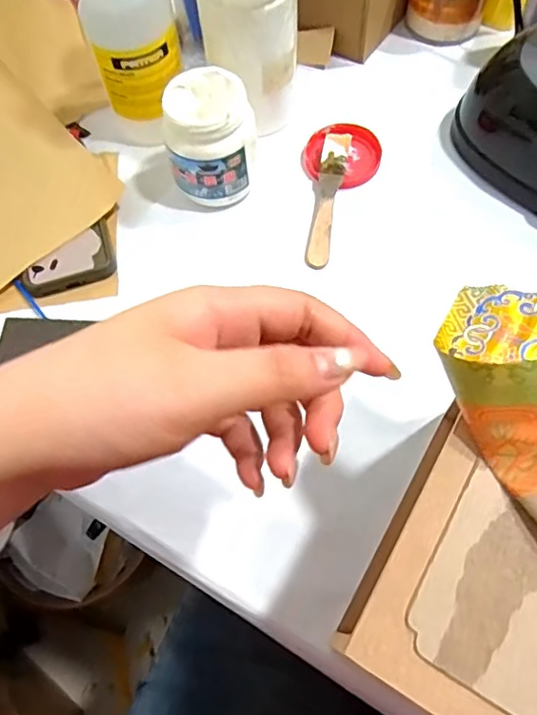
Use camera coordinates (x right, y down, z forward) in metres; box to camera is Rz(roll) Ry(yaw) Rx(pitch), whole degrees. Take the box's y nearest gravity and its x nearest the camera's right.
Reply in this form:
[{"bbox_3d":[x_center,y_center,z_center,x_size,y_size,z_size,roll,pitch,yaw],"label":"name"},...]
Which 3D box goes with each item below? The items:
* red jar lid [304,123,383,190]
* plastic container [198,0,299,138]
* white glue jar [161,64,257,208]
[{"bbox_3d":[0.070,-0.193,0.524,0.069,0.018,0.071,-1,64,3],"label":"red jar lid"},{"bbox_3d":[-0.015,-0.282,0.494,0.080,0.151,0.086,-4,64,1],"label":"plastic container"},{"bbox_3d":[-0.049,-0.186,0.482,0.073,0.096,0.076,-1,64,3],"label":"white glue jar"}]

